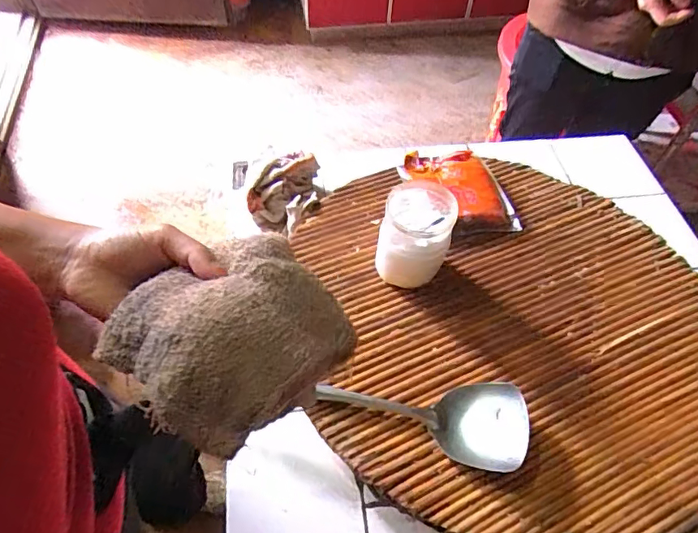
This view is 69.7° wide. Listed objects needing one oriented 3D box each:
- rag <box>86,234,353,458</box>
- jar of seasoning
[{"bbox_3d":[-0.076,0.042,0.335,0.137,0.049,0.119,-35,63,-23],"label":"rag"},{"bbox_3d":[0.082,-0.039,0.621,0.079,0.127,0.086,1,55,-1],"label":"jar of seasoning"}]

